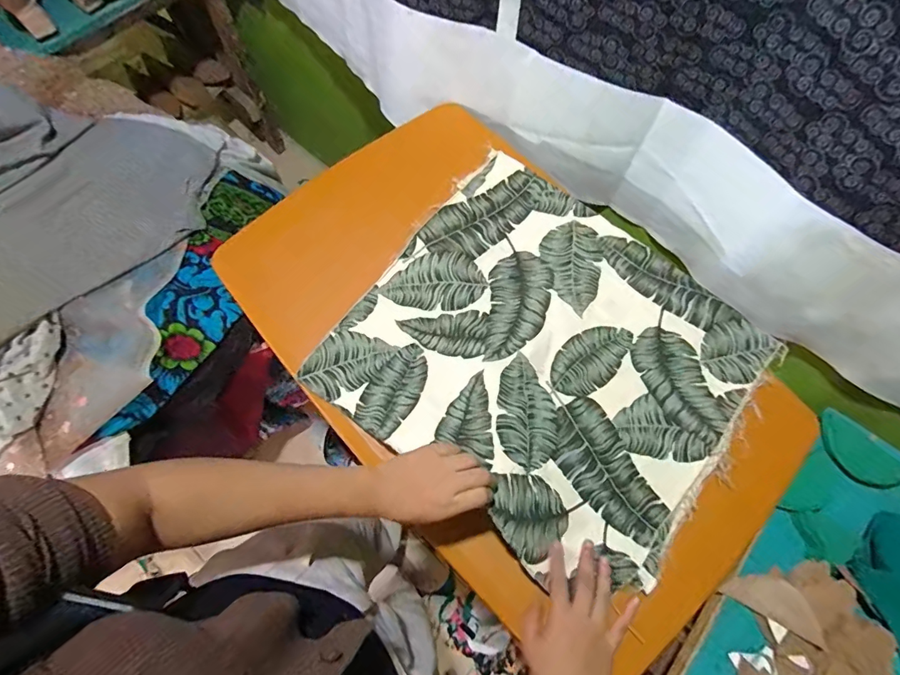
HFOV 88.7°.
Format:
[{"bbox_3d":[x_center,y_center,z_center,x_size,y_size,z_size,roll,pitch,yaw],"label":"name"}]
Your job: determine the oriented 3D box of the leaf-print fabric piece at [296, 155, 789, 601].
[{"bbox_3d":[0.129,0.014,0.584,0.475,0.064,0.434,37,73,11],"label":"leaf-print fabric piece"}]

